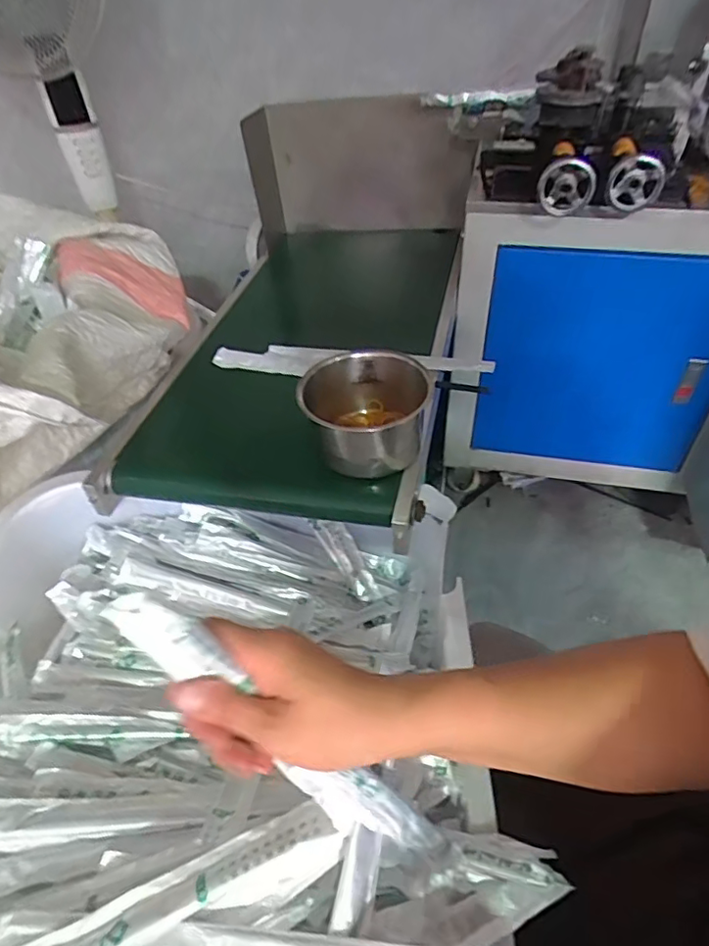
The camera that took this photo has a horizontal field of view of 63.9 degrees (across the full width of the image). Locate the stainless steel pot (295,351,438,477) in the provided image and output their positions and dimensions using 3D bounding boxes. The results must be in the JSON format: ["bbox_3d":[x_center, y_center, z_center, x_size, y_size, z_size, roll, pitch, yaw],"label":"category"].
[{"bbox_3d":[0.011,-0.060,0.597,0.126,0.085,0.121,-1,45,1],"label":"stainless steel pot"}]

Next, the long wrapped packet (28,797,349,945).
[{"bbox_3d":[-0.142,0.261,0.328,0.283,0.011,0.030,-23,43,-6],"label":"long wrapped packet"}]

